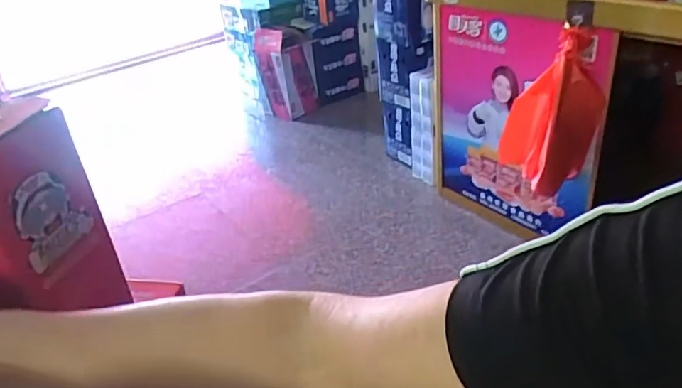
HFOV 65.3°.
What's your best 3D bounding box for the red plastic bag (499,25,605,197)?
[{"bbox_3d":[0.515,-0.197,1.324,0.222,0.367,0.187,4,32,16],"label":"red plastic bag"}]

